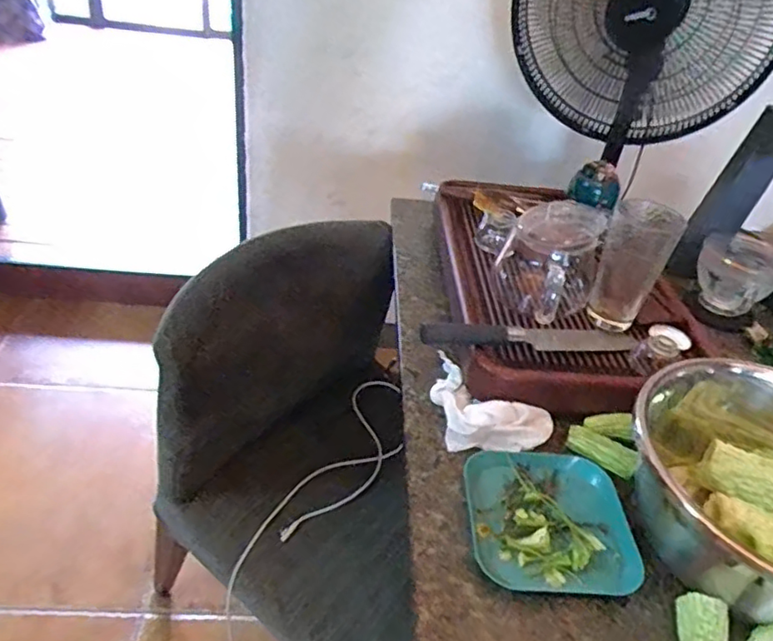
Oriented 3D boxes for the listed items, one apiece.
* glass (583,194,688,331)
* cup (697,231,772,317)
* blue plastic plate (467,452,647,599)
[{"bbox_3d":[0.284,-0.060,0.702,0.069,0.144,0.064,24,40,21],"label":"glass"},{"bbox_3d":[0.507,-0.057,0.888,0.131,0.098,0.111,-26,48,-37],"label":"cup"},{"bbox_3d":[0.150,0.180,0.556,0.145,0.024,0.139,5,37,-4],"label":"blue plastic plate"}]

